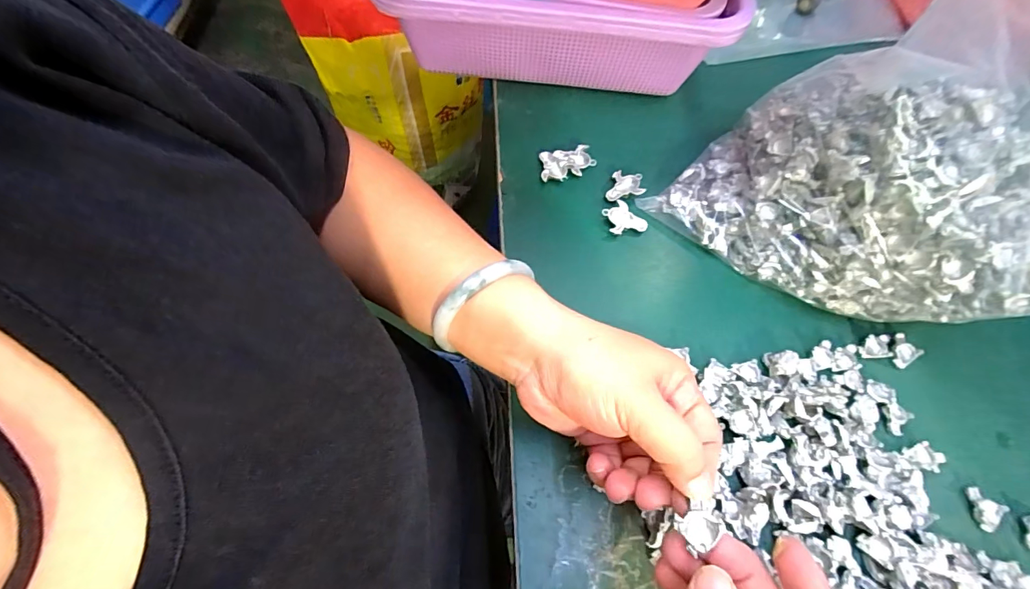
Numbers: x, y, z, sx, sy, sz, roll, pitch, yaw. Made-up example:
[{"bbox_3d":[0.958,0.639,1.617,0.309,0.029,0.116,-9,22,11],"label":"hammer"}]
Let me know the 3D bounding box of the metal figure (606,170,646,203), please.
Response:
[{"bbox_3d":[0.092,-0.088,0.364,0.028,0.006,0.030,1,63,-2],"label":"metal figure"}]

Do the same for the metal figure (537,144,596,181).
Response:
[{"bbox_3d":[0.043,-0.109,0.370,0.046,0.009,0.029,-8,64,-7],"label":"metal figure"}]

